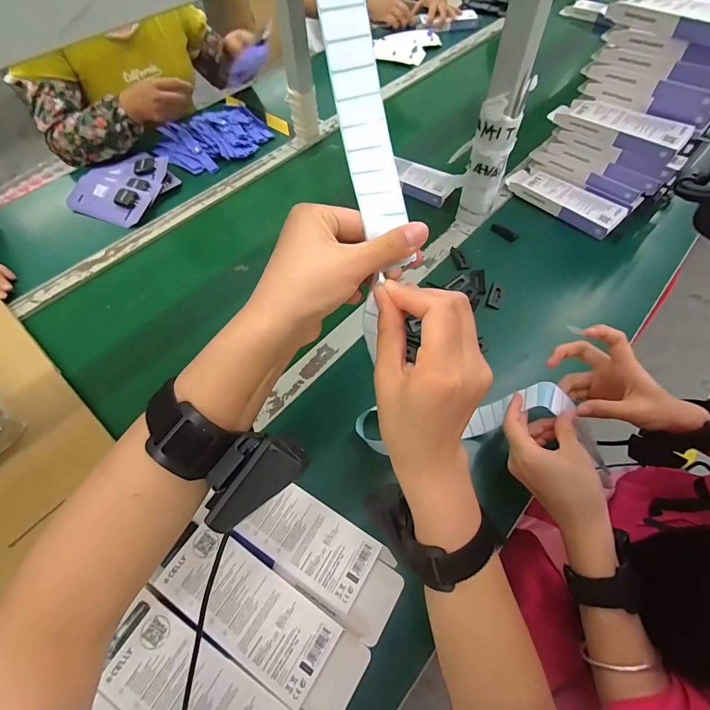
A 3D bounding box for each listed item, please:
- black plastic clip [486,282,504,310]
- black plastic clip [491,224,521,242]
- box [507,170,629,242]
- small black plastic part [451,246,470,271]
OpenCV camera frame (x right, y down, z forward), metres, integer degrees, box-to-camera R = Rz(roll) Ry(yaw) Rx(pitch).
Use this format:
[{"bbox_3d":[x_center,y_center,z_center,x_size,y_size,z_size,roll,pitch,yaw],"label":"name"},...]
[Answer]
[{"bbox_3d":[0.220,-0.092,0.591,0.021,0.007,0.046,17,60,12],"label":"black plastic clip"},{"bbox_3d":[0.265,-0.218,0.673,0.015,0.010,0.051,-40,65,-20],"label":"black plastic clip"},{"bbox_3d":[0.380,-0.284,0.694,0.204,0.027,0.077,39,67,23],"label":"box"},{"bbox_3d":[0.176,-0.165,0.642,0.020,0.004,0.056,-10,58,-4],"label":"small black plastic part"}]

